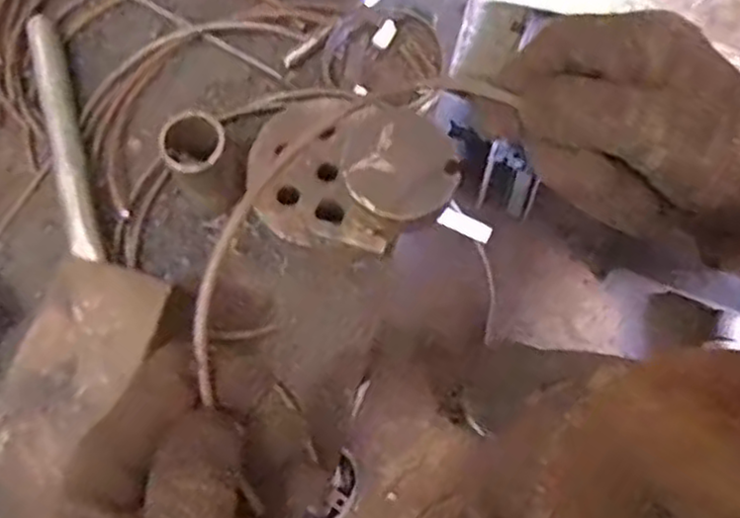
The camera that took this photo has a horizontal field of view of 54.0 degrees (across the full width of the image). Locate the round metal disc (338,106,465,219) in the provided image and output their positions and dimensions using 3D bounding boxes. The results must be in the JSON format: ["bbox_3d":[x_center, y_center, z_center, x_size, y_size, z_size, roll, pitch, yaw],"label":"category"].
[{"bbox_3d":[0.019,-0.061,0.456,0.073,0.010,0.068,0,73,0],"label":"round metal disc"}]

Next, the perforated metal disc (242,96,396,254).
[{"bbox_3d":[-0.029,-0.062,0.489,0.104,0.014,0.107,-1,70,2],"label":"perforated metal disc"}]

